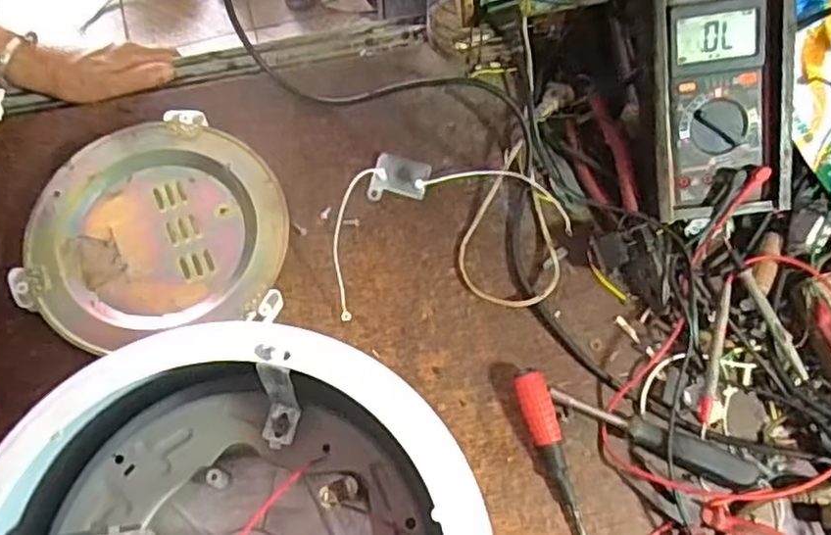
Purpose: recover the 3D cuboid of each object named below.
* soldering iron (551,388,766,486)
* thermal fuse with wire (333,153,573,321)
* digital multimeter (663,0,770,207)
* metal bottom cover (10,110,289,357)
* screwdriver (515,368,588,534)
[{"bbox_3d":[0.181,0.129,0.515,0.162,0.019,0.026,18,72,8],"label":"soldering iron"},{"bbox_3d":[0.014,-0.051,0.567,0.202,0.032,0.121,-23,71,-7],"label":"thermal fuse with wire"},{"bbox_3d":[0.230,-0.138,0.534,0.076,0.033,0.170,-5,104,-1],"label":"digital multimeter"},{"bbox_3d":[-0.213,-0.033,0.563,0.201,0.034,0.190,-13,70,-3],"label":"metal bottom cover"},{"bbox_3d":[0.109,0.155,0.506,0.023,0.020,0.163,-17,71,-5],"label":"screwdriver"}]

